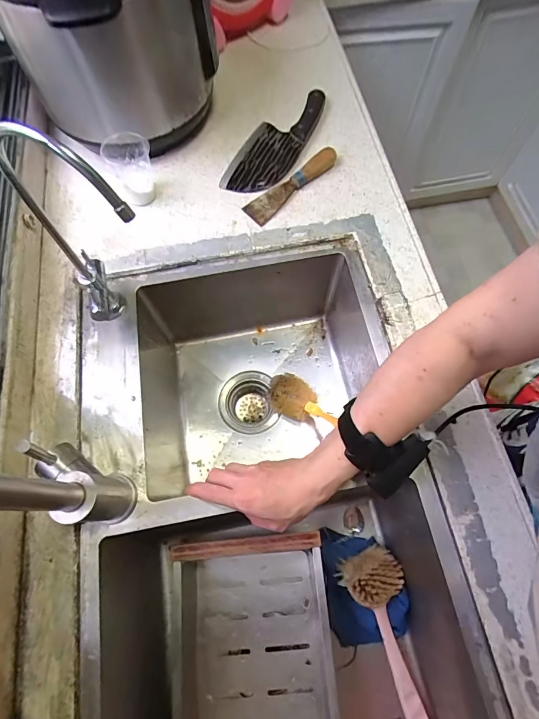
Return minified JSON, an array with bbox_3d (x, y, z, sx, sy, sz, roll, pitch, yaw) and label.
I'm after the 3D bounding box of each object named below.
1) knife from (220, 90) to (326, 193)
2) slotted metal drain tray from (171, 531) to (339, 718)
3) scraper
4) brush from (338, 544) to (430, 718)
[{"bbox_3d":[0.011,-0.388,0.640,0.102,0.025,0.275,20,70,9],"label":"knife"},{"bbox_3d":[-0.022,0.411,0.481,0.193,0.088,0.327,-4,68,-1],"label":"slotted metal drain tray"},{"bbox_3d":[0.038,-0.282,0.596,0.181,0.019,0.045,-41,73,-14],"label":"scraper"},{"bbox_3d":[0.181,0.392,0.494,0.078,0.054,0.263,-21,69,-7],"label":"brush"}]

